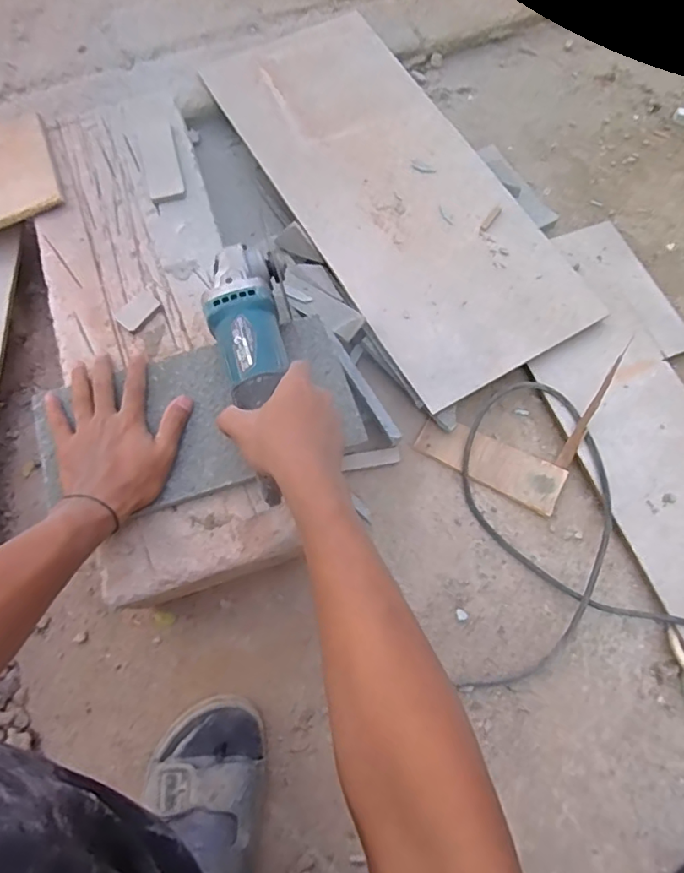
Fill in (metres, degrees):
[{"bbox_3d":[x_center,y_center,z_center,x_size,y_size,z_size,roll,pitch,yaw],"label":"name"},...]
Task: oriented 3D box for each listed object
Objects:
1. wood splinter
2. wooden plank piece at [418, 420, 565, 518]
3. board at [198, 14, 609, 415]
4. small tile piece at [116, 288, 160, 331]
[{"bbox_3d":[0.282,-0.034,0.581,0.014,0.013,0.152,26,101,7],"label":"wood splinter"},{"bbox_3d":[0.170,0.028,0.600,0.165,0.015,0.056,27,74,7],"label":"wooden plank piece"},{"bbox_3d":[0.063,-0.334,0.687,0.264,0.018,0.591,-29,76,-9],"label":"board"},{"bbox_3d":[-0.218,-0.135,0.559,0.031,0.005,0.047,34,75,9],"label":"small tile piece"}]

